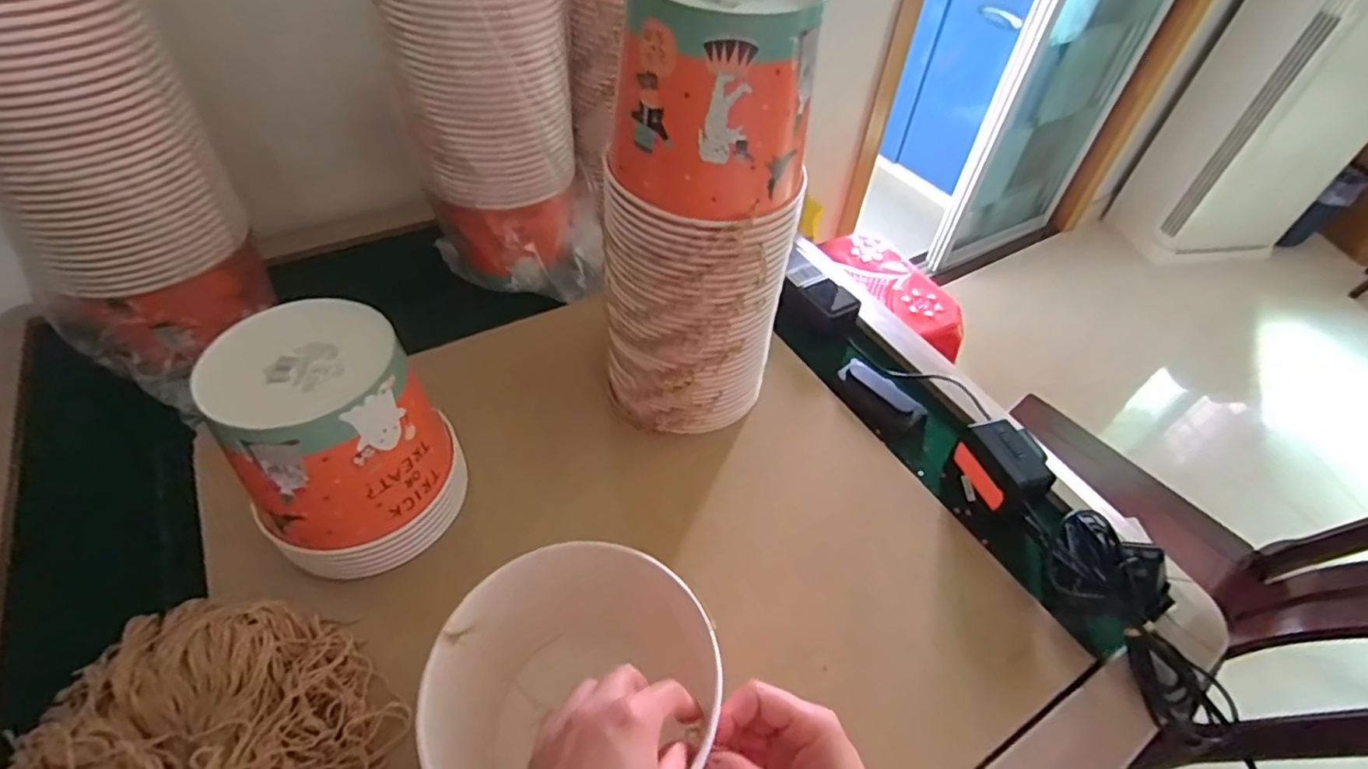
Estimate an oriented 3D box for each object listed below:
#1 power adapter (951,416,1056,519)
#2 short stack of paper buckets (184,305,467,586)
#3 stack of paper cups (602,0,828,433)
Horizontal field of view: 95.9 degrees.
[{"bbox_3d":[0.301,0.084,0.583,0.053,0.068,0.079,-15,51,-18],"label":"power adapter"},{"bbox_3d":[-0.269,0.041,0.492,0.141,0.166,0.140,-25,54,-25],"label":"short stack of paper buckets"},{"bbox_3d":[0.017,-0.120,0.514,0.133,0.366,0.135,-34,59,-30],"label":"stack of paper cups"}]

